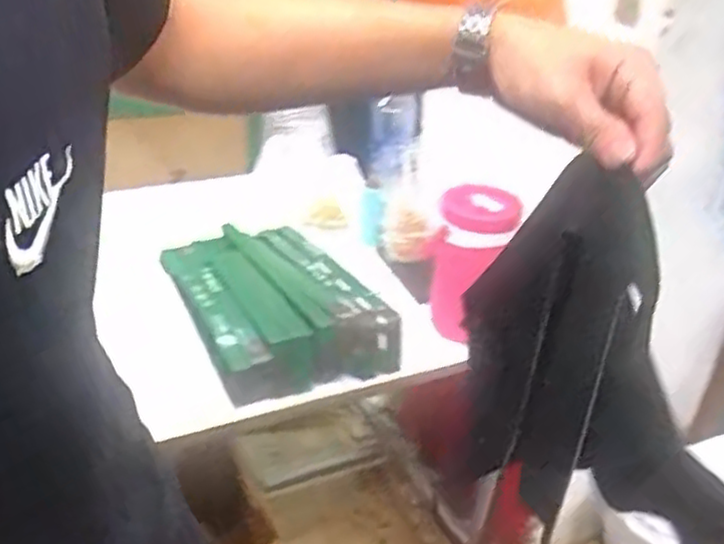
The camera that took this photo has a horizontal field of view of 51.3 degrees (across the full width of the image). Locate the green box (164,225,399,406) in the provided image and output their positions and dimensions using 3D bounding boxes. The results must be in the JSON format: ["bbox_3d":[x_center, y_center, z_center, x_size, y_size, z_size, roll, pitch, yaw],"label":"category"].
[{"bbox_3d":[-0.163,0.046,1.325,0.305,0.081,0.457,-14,34,-26],"label":"green box"}]

